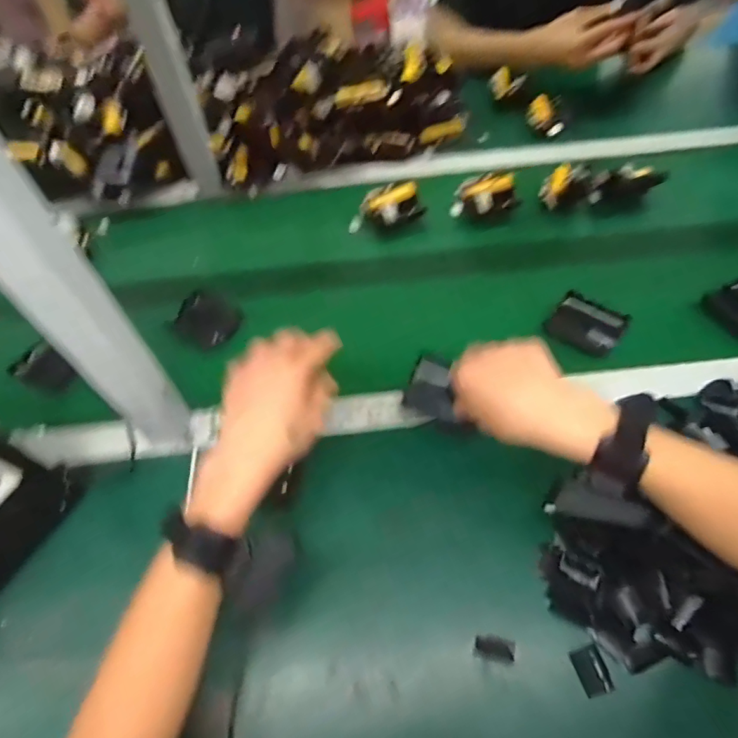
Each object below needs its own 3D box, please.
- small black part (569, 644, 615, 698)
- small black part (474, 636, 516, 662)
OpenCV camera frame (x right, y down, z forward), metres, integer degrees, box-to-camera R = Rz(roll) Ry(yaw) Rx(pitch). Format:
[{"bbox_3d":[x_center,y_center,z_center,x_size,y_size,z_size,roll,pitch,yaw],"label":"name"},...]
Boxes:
[{"bbox_3d":[0.181,0.245,0.393,0.023,0.005,0.033,-18,58,-8],"label":"small black part"},{"bbox_3d":[0.106,0.233,0.405,0.033,0.011,0.016,6,58,7],"label":"small black part"}]

